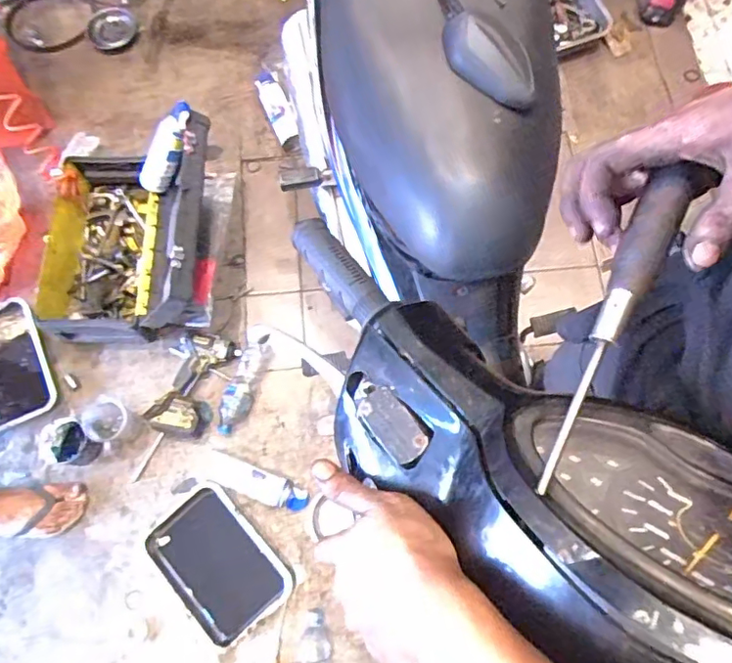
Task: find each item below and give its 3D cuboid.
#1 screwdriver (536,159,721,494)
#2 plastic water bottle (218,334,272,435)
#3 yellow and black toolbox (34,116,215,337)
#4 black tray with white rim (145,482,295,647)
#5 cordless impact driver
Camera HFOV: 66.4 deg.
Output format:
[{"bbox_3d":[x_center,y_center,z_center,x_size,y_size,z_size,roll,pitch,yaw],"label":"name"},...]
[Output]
[{"bbox_3d":[0.135,0.002,0.312,0.024,0.026,0.190,22,100,9],"label":"screwdriver"},{"bbox_3d":[-0.301,0.136,1.388,0.081,0.059,0.246,14,74,5],"label":"plastic water bottle"},{"bbox_3d":[-0.585,-0.254,1.356,0.466,0.327,0.501,0,73,1],"label":"yellow and black toolbox"},{"bbox_3d":[-0.333,0.521,1.254,0.207,0.030,0.306,-43,77,-11],"label":"black tray with white rim"},{"bbox_3d":[-0.417,0.124,1.347,0.118,0.116,0.254,18,74,6],"label":"cordless impact driver"}]

